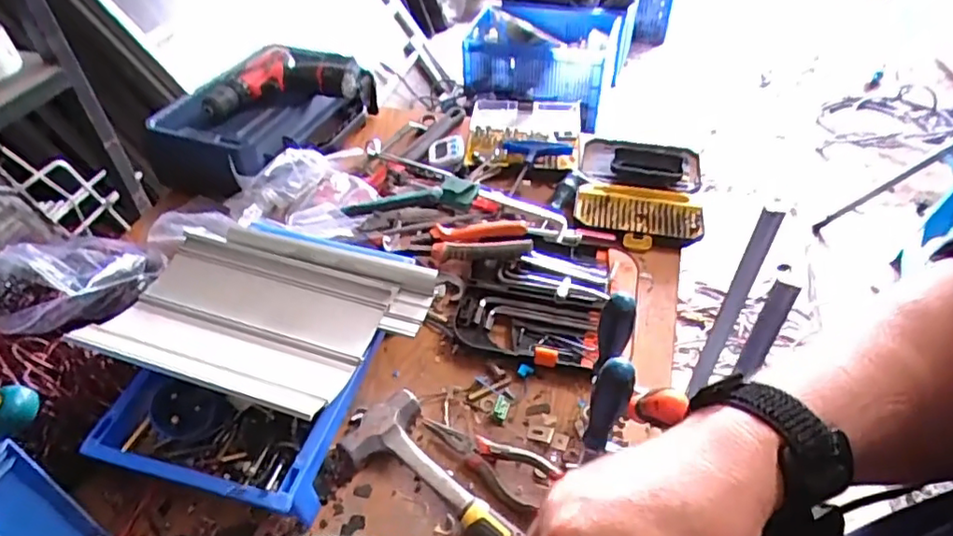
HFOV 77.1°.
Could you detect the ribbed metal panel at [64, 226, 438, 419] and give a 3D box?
[{"bbox_3d":[-0.209,0.042,0.608,0.290,0.049,0.223,9,44,12],"label":"ribbed metal panel"}]

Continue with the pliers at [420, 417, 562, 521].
[{"bbox_3d":[0.010,0.189,0.620,0.148,0.015,0.062,30,52,30],"label":"pliers"}]

